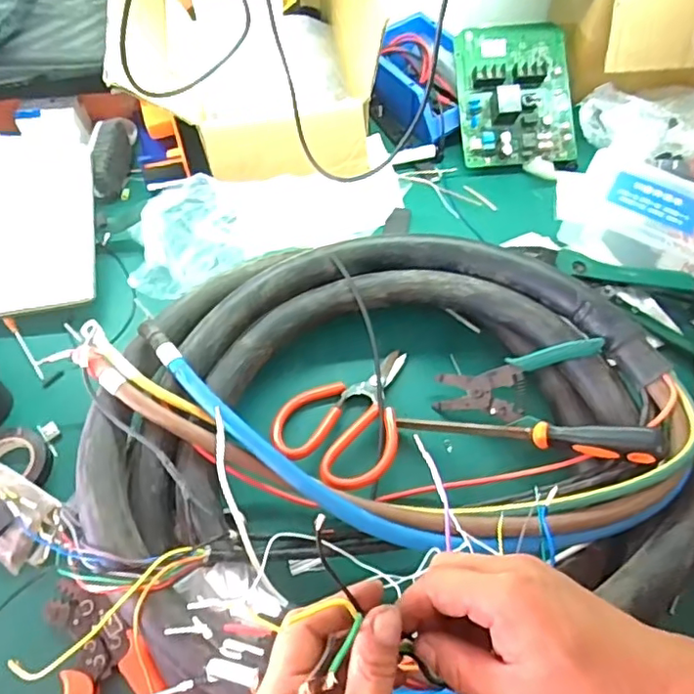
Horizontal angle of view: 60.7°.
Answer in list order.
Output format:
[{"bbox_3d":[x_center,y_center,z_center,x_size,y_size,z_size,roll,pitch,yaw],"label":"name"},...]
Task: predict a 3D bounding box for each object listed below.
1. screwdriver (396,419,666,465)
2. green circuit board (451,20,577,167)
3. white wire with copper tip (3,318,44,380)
[{"bbox_3d":[0.160,0.080,0.544,0.229,0.028,0.022,2,56,29],"label":"screwdriver"},{"bbox_3d":[0.228,-0.345,0.790,0.151,0.033,0.199,-4,81,-4],"label":"green circuit board"},{"bbox_3d":[-0.359,0.001,0.660,0.009,0.008,0.094,-34,65,-18],"label":"white wire with copper tip"}]

